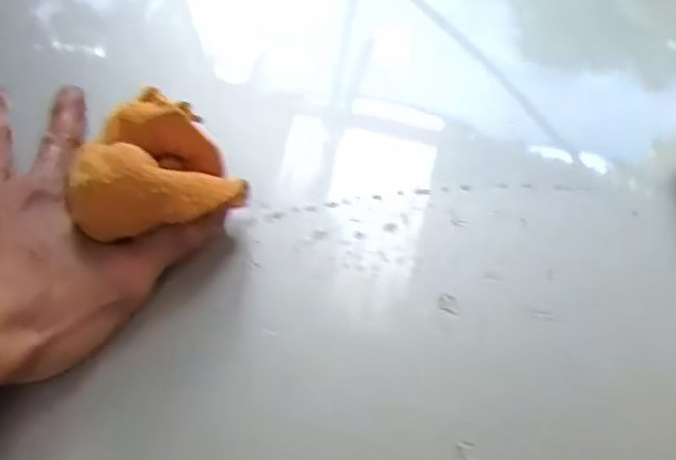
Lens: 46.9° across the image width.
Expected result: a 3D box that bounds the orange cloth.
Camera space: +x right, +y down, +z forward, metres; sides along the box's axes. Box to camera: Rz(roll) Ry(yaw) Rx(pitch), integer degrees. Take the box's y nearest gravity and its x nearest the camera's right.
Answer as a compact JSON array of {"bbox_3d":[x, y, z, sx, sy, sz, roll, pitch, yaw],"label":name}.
[{"bbox_3d":[-0.082,-0.033,0.357,0.071,0.034,0.072,-7,54,-9],"label":"orange cloth"}]

